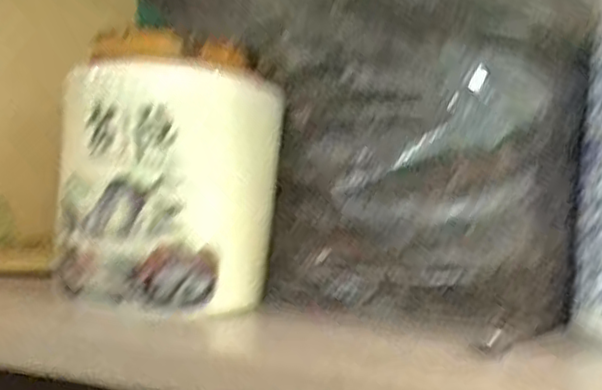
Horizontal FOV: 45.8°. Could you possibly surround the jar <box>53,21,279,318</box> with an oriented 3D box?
[{"bbox_3d":[-0.062,-0.009,0.341,0.079,0.120,0.073,4,-1,23],"label":"jar"}]

